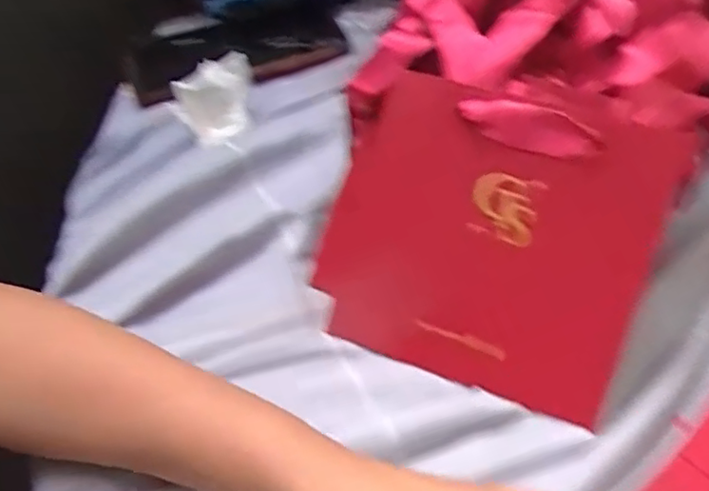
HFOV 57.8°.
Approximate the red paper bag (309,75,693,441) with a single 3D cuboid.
[{"bbox_3d":[0.059,-0.004,0.315,0.158,0.137,0.021,20,11,27],"label":"red paper bag"}]

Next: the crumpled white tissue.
[{"bbox_3d":[-0.094,-0.097,0.429,0.057,0.036,0.061,-13,52,-8],"label":"crumpled white tissue"}]

